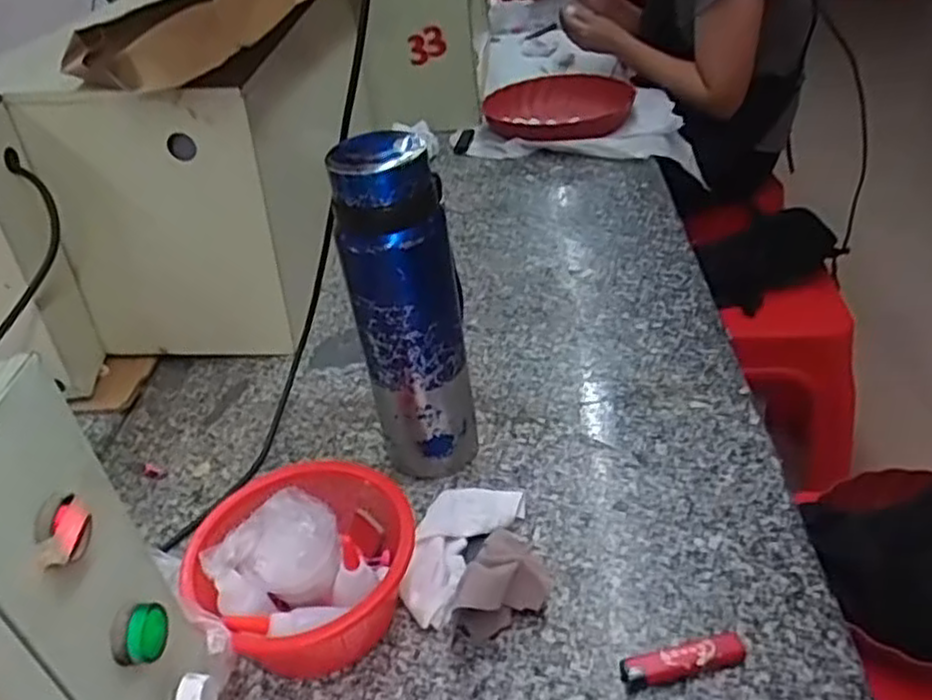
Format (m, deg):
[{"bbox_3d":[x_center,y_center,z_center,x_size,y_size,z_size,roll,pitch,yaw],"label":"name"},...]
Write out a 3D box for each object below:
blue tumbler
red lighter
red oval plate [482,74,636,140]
[{"bbox_3d":[-0.042,-0.023,0.575,0.079,0.272,0.066,-9,36,-2],"label":"blue tumbler"},{"bbox_3d":[0.135,0.192,0.470,0.079,0.012,0.020,-11,36,-5],"label":"red lighter"},{"bbox_3d":[0.139,-0.380,1.188,0.240,0.043,0.181,2,37,14],"label":"red oval plate"}]

